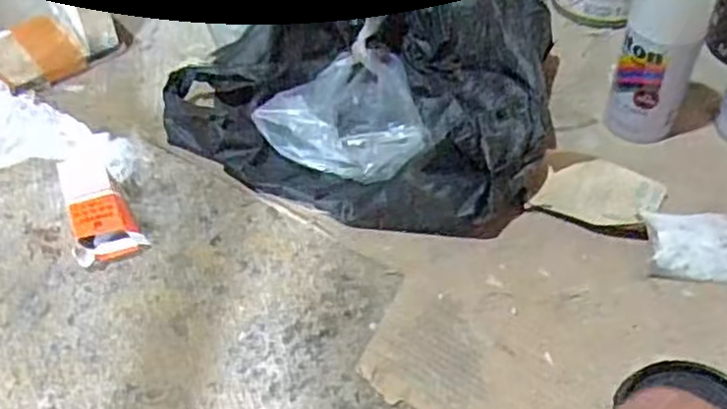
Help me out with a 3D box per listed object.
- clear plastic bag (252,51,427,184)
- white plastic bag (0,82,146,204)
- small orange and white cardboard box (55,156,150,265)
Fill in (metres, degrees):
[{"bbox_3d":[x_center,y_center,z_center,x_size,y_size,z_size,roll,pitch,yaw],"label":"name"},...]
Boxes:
[{"bbox_3d":[0.000,-0.094,0.720,0.154,0.042,0.172,17,50,18],"label":"clear plastic bag"},{"bbox_3d":[-0.332,-0.056,0.674,0.245,0.086,0.061,3,48,5],"label":"white plastic bag"},{"bbox_3d":[-0.239,0.004,0.652,0.055,0.028,0.116,-23,50,-17],"label":"small orange and white cardboard box"}]

